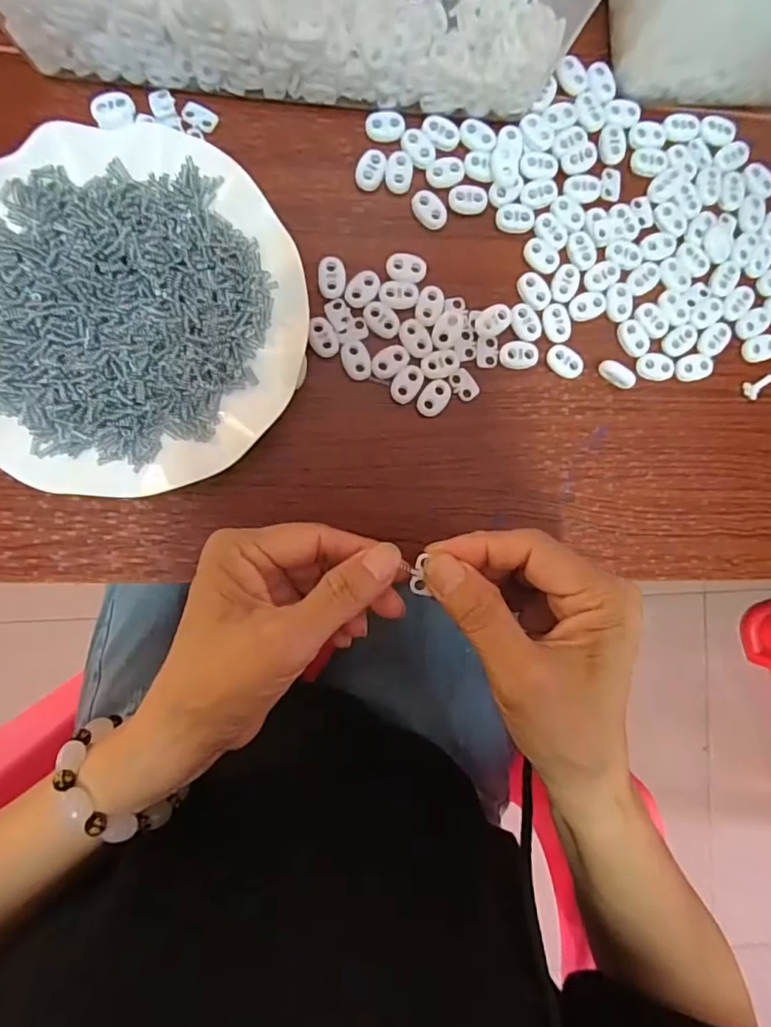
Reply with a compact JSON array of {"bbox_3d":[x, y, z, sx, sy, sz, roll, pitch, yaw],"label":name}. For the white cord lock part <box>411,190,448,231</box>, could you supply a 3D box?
[{"bbox_3d":[0.026,-0.175,0.307,0.016,0.004,0.023,-40,98,-3],"label":"white cord lock part"}]

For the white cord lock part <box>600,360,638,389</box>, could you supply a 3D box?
[{"bbox_3d":[0.136,-0.082,0.316,0.022,0.012,0.009,26,91,-9],"label":"white cord lock part"}]

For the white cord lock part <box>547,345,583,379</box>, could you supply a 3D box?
[{"bbox_3d":[0.106,-0.090,0.316,0.023,0.005,0.014,34,89,-9],"label":"white cord lock part"}]

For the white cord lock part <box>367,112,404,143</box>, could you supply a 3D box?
[{"bbox_3d":[0.000,-0.221,0.304,0.022,0.004,0.016,-2,95,-7],"label":"white cord lock part"}]

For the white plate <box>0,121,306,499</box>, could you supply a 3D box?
[{"bbox_3d":[-0.134,-0.104,0.277,0.174,0.024,0.182,-1,94,-7],"label":"white plate"}]

